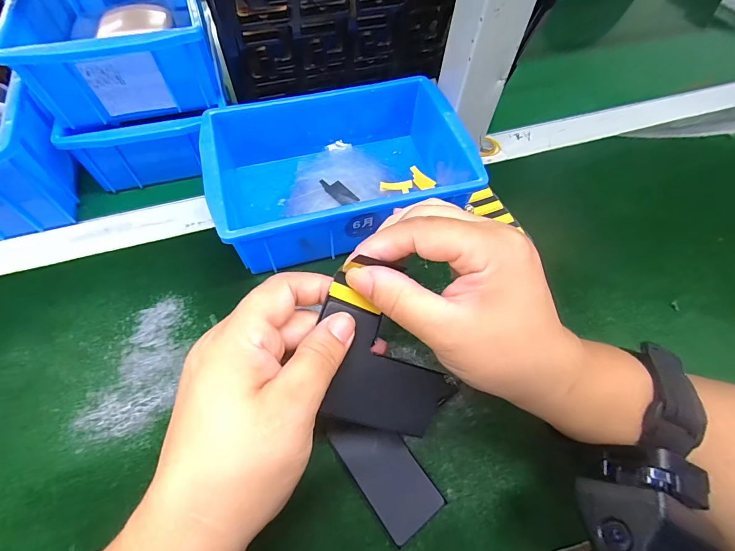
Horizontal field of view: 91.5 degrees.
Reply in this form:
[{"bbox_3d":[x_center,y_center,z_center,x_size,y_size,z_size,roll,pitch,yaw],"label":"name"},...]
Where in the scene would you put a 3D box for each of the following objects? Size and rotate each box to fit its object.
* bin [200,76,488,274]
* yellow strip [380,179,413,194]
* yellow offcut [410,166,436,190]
[{"bbox_3d":[-0.024,-0.087,0.304,0.200,0.066,0.137,-14,60,-11],"label":"bin"},{"bbox_3d":[0.027,-0.080,0.325,0.029,0.004,0.013,-4,59,-5],"label":"yellow strip"},{"bbox_3d":[0.049,-0.091,0.333,0.018,0.004,0.030,-37,66,-22],"label":"yellow offcut"}]

